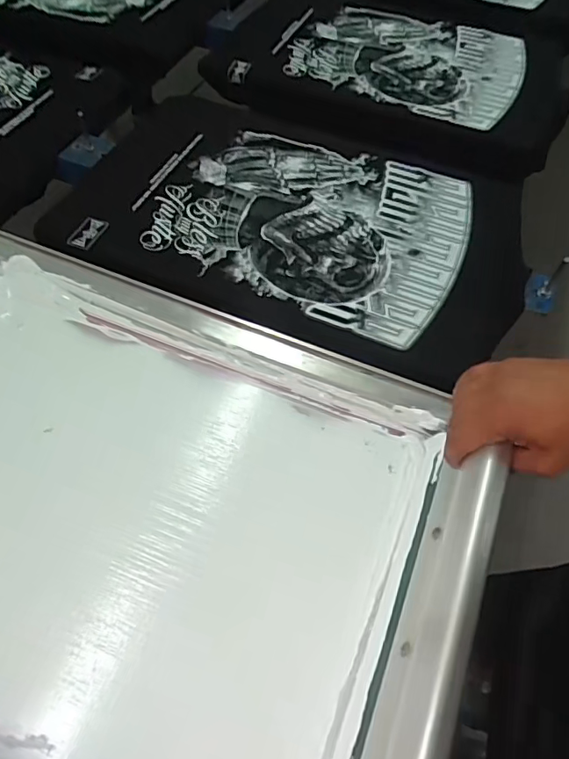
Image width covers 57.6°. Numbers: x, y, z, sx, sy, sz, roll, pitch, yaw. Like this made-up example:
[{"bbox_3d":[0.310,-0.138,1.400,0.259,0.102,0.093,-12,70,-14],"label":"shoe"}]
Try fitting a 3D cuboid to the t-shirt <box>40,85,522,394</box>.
[{"bbox_3d":[0.001,-0.252,0.784,0.686,0.054,0.447,18,59,10],"label":"t-shirt"}]

